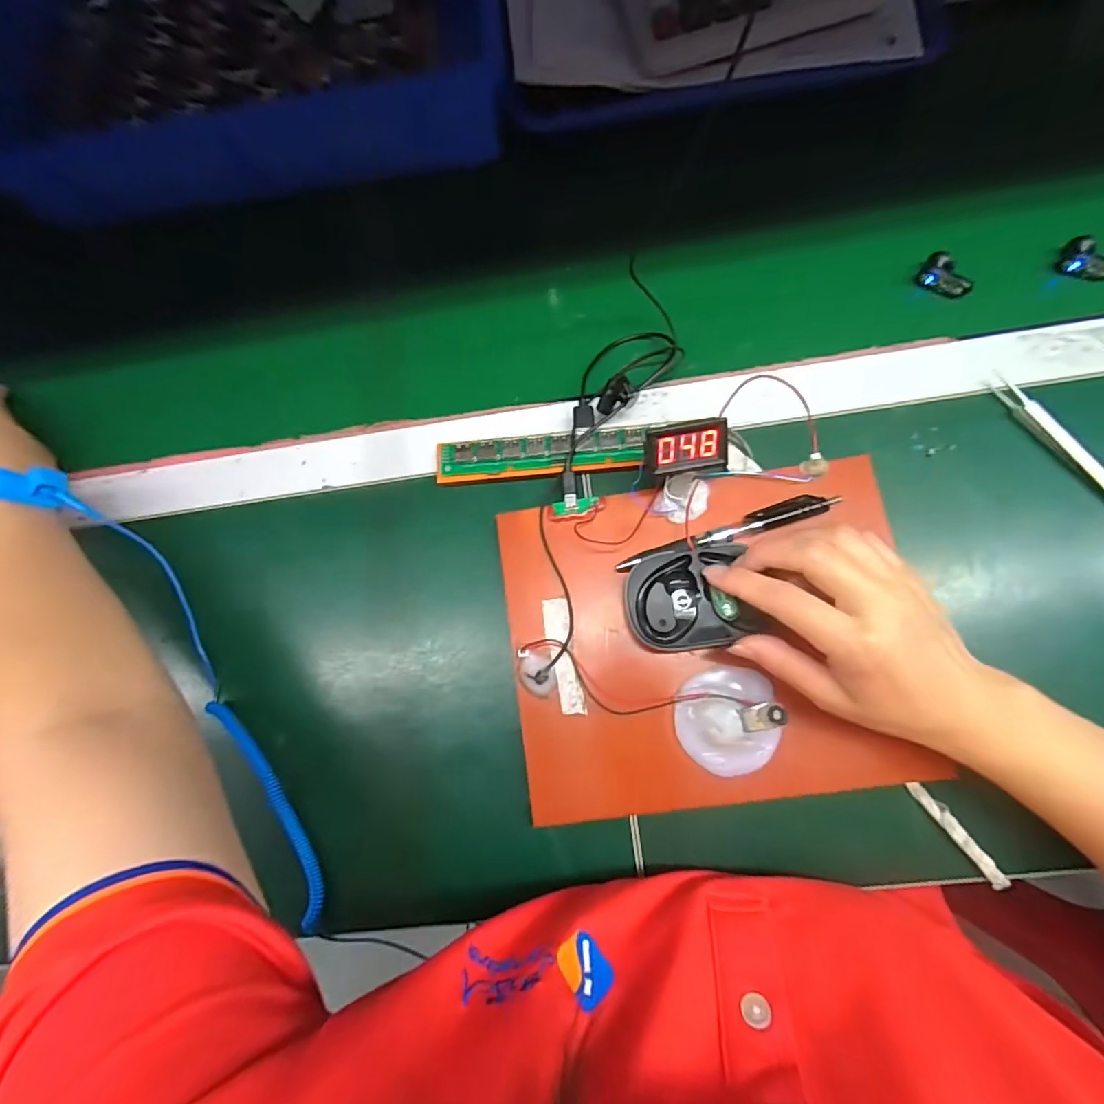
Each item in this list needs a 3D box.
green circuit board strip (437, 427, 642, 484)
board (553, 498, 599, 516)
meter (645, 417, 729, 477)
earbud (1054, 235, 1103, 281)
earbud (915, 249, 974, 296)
[{"bbox_3d":[-0.009,-0.067,0.360,0.147,0.006,0.027,-4,103,5],"label":"green circuit board strip"},{"bbox_3d":[0.017,-0.031,0.354,0.031,0.005,0.011,-11,78,3],"label":"board"},{"bbox_3d":[0.080,-0.064,0.310,0.047,0.018,0.029,-7,112,-2],"label":"meter"},{"bbox_3d":[0.376,-0.204,0.362,0.020,0.015,0.037,-37,78,-3],"label":"earbud"},{"bbox_3d":[0.287,-0.201,0.372,0.036,0.017,0.021,37,84,11],"label":"earbud"}]

